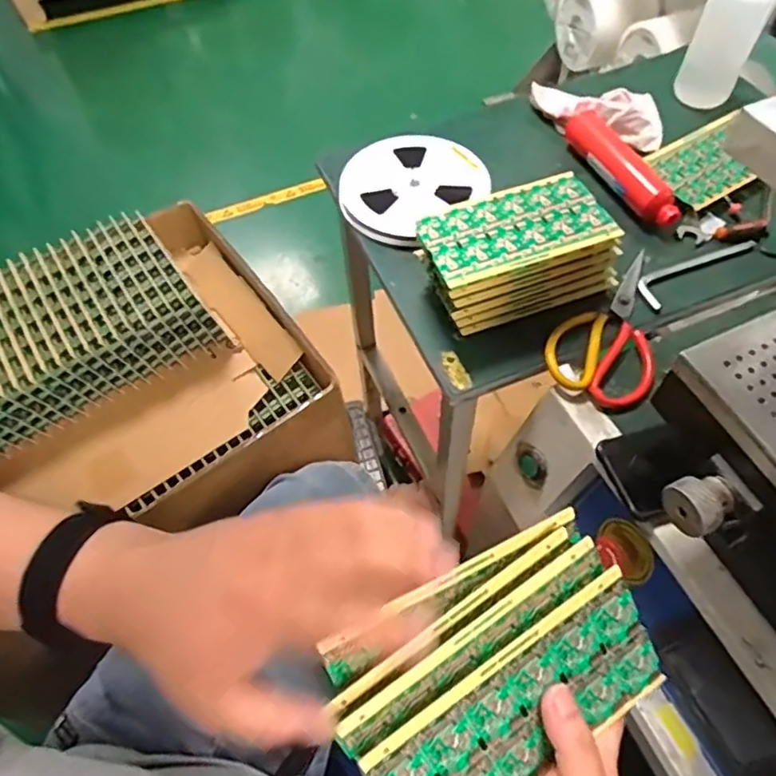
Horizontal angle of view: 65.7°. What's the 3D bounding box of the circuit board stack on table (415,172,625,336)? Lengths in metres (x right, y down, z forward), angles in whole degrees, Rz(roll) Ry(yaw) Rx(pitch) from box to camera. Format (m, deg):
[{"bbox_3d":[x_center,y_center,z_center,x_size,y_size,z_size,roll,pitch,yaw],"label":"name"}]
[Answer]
[{"bbox_3d":[0.124,-0.133,0.599,0.193,0.082,0.094,-19,55,-10],"label":"circuit board stack on table"}]

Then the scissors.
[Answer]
[{"bbox_3d":[0.237,-0.060,0.606,0.100,0.022,0.181,31,61,23],"label":"scissors"}]

